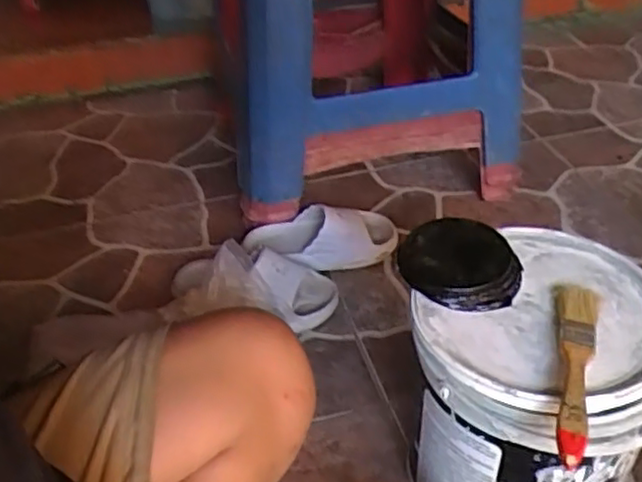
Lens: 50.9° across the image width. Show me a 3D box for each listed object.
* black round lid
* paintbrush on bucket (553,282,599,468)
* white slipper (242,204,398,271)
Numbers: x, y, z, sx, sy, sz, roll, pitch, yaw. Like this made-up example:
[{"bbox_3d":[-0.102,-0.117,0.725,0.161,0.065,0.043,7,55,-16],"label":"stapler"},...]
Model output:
[{"bbox_3d":[0.104,0.016,0.507,0.087,0.022,0.087,-2,35,2],"label":"black round lid"},{"bbox_3d":[0.163,0.077,0.424,0.028,0.023,0.164,7,37,14],"label":"paintbrush on bucket"},{"bbox_3d":[0.000,-0.001,0.810,0.182,0.063,0.082,-6,39,-6],"label":"white slipper"}]

